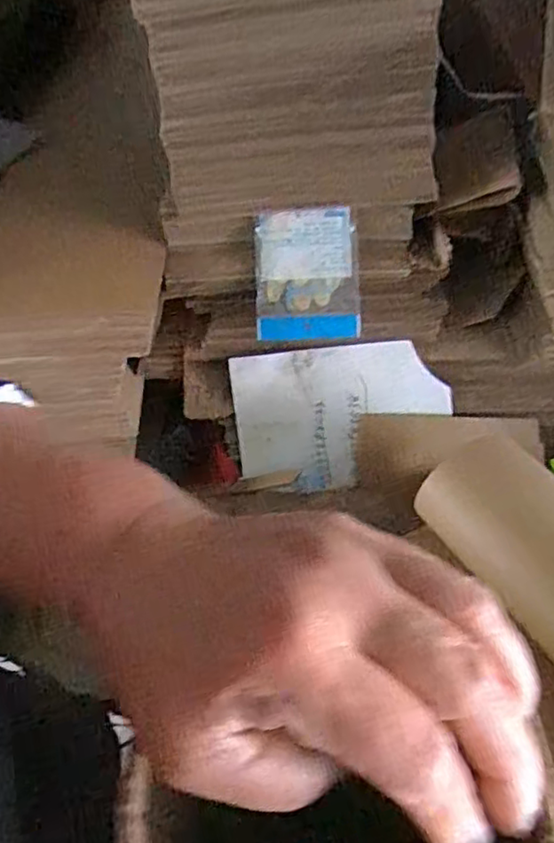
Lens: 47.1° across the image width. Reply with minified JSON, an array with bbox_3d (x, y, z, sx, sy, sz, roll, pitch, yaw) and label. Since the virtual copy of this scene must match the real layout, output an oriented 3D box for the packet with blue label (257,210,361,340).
[{"bbox_3d":[0.039,-0.201,0.879,0.139,0.172,0.014,-1,14,12],"label":"packet with blue label"}]

